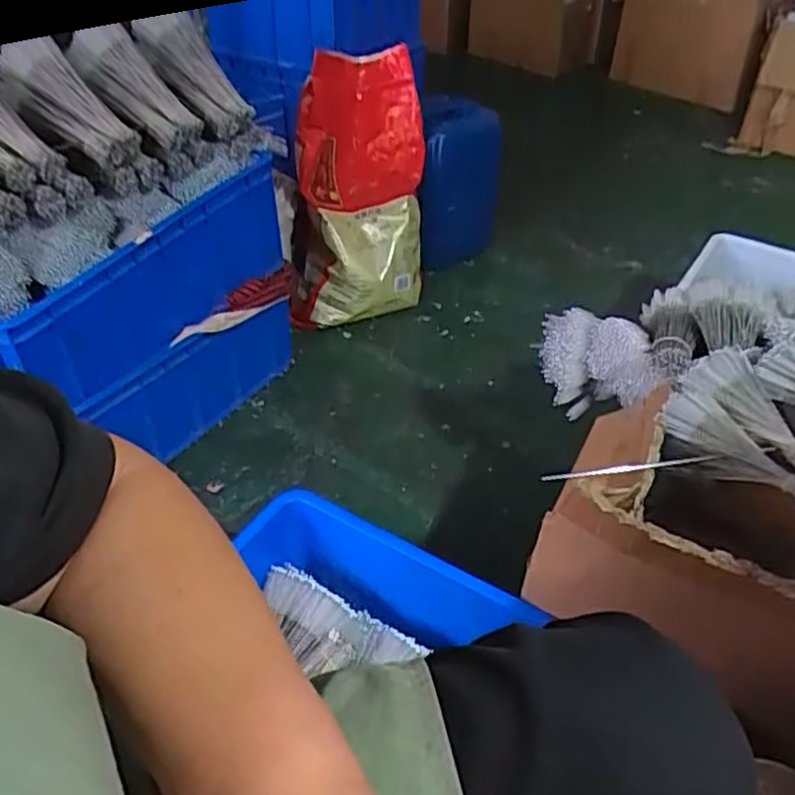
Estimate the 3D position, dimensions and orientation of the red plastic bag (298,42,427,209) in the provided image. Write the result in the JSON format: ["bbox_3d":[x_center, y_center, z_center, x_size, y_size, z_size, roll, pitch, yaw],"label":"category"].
[{"bbox_3d":[-0.083,-0.568,1.547,0.279,0.343,0.130,-5,41,-9],"label":"red plastic bag"}]

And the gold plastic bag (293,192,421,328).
[{"bbox_3d":[-0.096,-0.299,1.652,0.303,0.265,0.123,1,40,-2],"label":"gold plastic bag"}]

